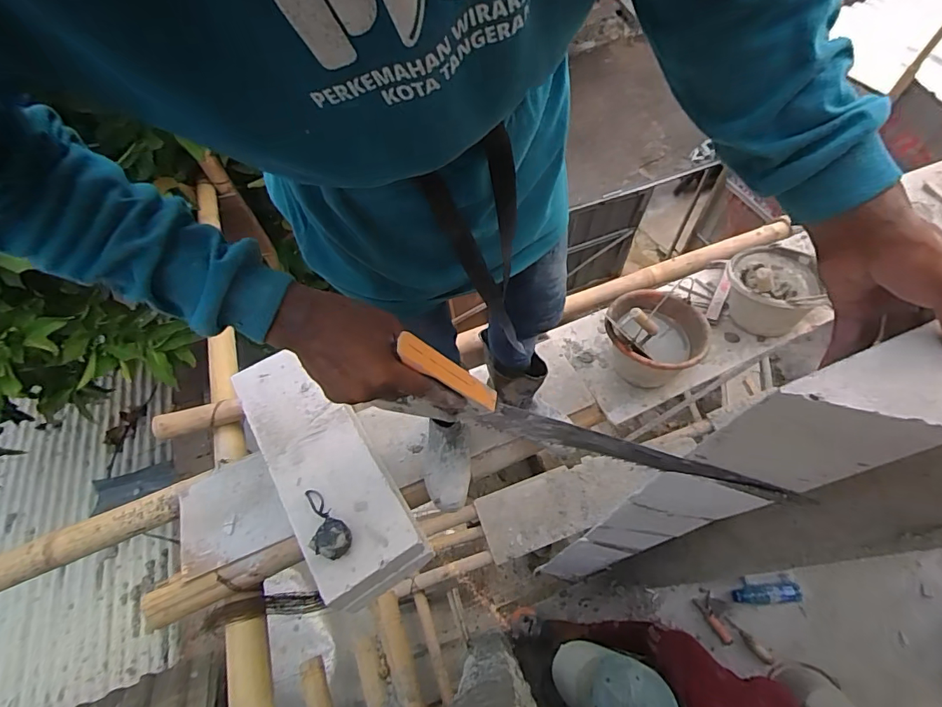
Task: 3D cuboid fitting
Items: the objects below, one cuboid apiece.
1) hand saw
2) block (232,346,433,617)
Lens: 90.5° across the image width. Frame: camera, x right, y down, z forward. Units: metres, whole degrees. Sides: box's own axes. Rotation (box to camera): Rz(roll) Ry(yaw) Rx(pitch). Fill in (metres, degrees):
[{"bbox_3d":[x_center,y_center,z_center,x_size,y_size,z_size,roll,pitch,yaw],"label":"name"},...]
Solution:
[{"bbox_3d":[0.115,0.086,0.460,0.413,0.101,0.026,21,61,-14],"label":"hand saw"},{"bbox_3d":[-0.324,0.220,1.009,0.217,0.129,0.588,-30,64,-13],"label":"block"}]

